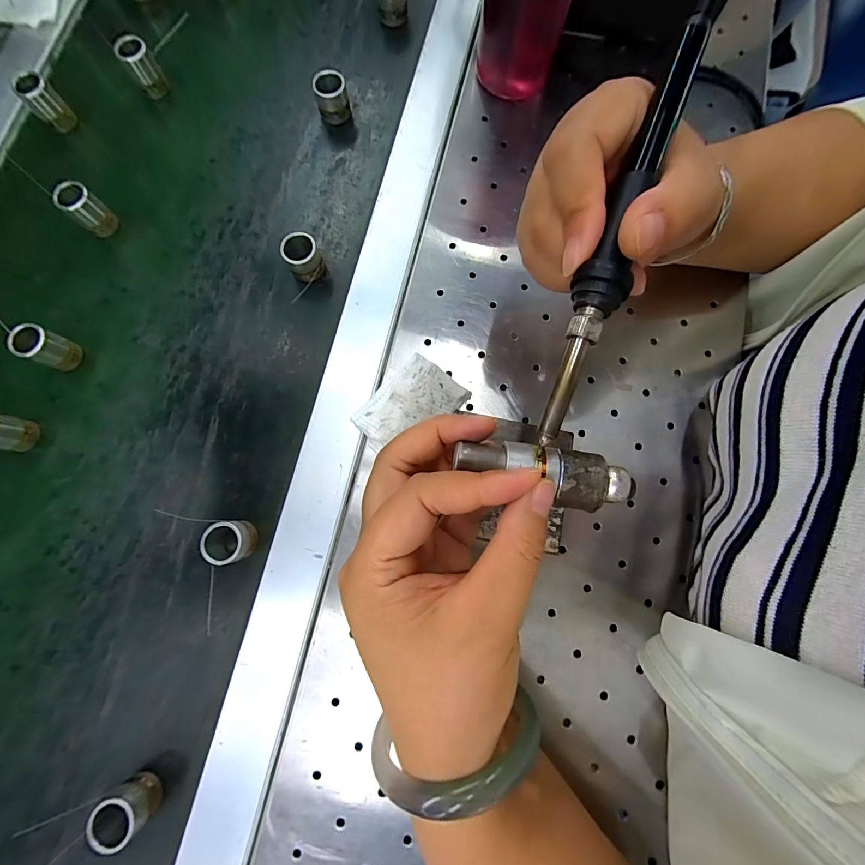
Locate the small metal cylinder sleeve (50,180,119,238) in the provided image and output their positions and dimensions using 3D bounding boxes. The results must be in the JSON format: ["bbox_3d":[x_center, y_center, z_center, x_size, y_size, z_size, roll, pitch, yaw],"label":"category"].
[{"bbox_3d":[-0.252,-0.162,0.280,0.017,0.034,0.021,34,82,7],"label":"small metal cylinder sleeve"}]

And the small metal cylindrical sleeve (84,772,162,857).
[{"bbox_3d":[-0.172,0.213,0.215,0.024,0.025,0.024,0,79,1],"label":"small metal cylindrical sleeve"}]

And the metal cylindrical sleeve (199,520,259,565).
[{"bbox_3d":[-0.127,0.069,0.242,0.026,0.025,0.024,0,79,1],"label":"metal cylindrical sleeve"}]

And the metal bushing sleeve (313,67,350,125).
[{"bbox_3d":[-0.078,-0.259,0.298,0.024,0.027,0.021,-15,79,-2],"label":"metal bushing sleeve"}]

